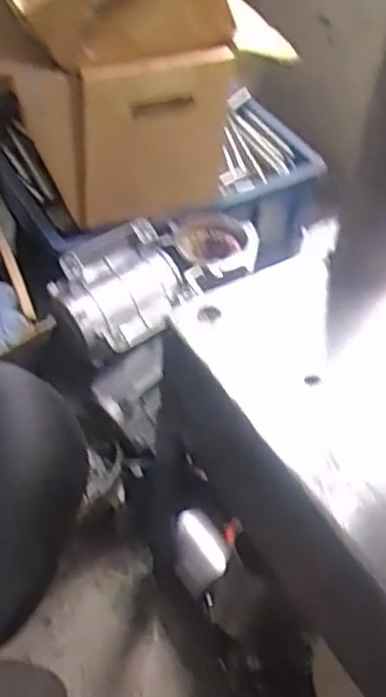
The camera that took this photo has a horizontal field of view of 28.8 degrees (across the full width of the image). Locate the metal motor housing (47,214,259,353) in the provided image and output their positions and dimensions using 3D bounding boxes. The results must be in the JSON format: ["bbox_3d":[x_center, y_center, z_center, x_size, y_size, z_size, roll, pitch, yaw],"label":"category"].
[{"bbox_3d":[-0.037,-0.094,0.903,0.258,0.083,0.128,-27,55,-26],"label":"metal motor housing"}]

